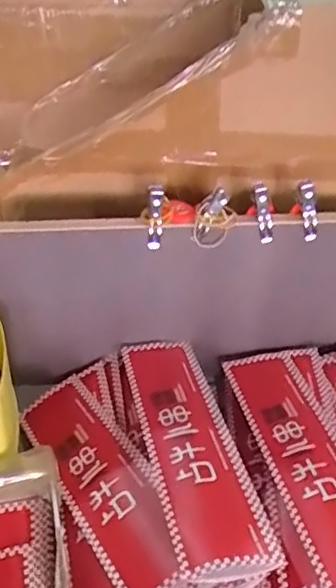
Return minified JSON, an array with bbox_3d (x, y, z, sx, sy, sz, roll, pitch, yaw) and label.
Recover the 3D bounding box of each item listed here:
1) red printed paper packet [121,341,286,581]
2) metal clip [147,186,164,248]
[{"bbox_3d":[0.018,0.125,0.509,0.073,0.016,0.275,-10,29,-7],"label":"red printed paper packet"},{"bbox_3d":[-0.012,-0.074,0.549,0.014,0.059,0.015,-1,36,-2],"label":"metal clip"}]

